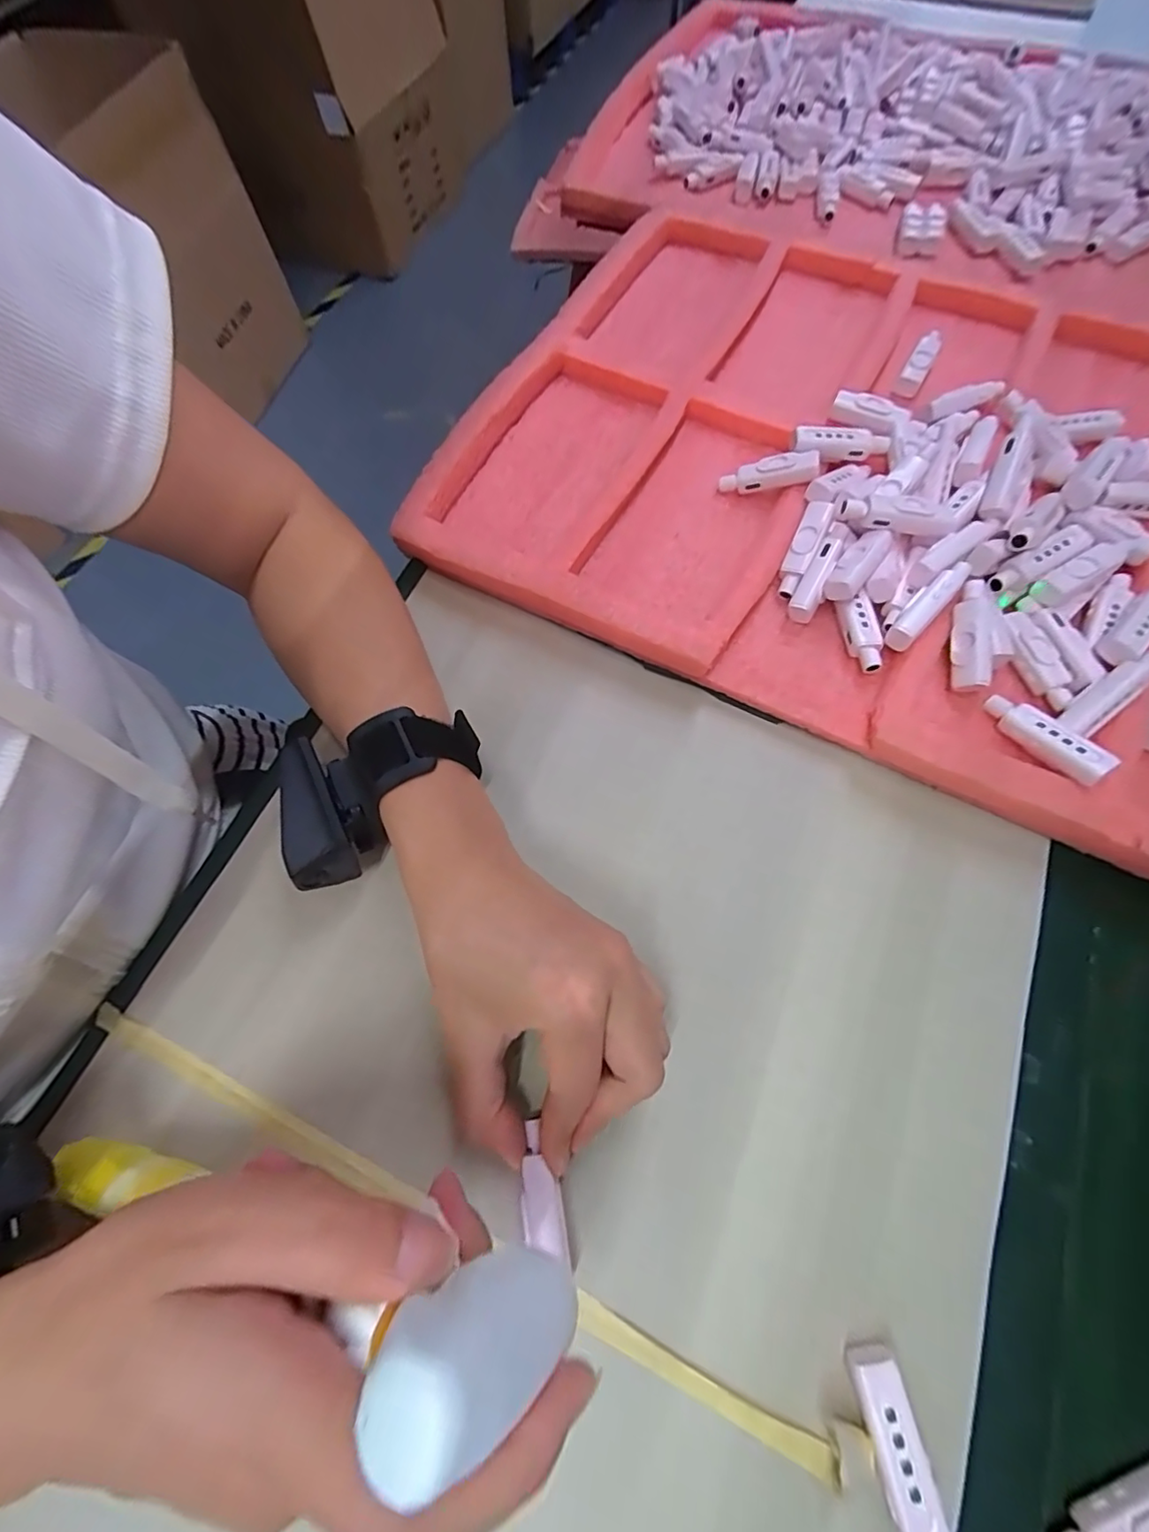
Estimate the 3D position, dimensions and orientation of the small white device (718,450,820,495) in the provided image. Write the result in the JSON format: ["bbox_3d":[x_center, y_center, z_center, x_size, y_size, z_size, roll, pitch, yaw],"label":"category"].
[{"bbox_3d":[0.115,-0.175,0.324,0.056,0.013,0.011,0,66,27],"label":"small white device"}]

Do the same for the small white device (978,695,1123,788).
[{"bbox_3d":[0.225,-0.015,0.259,0.015,0.011,0.056,-26,50,-8],"label":"small white device"}]

